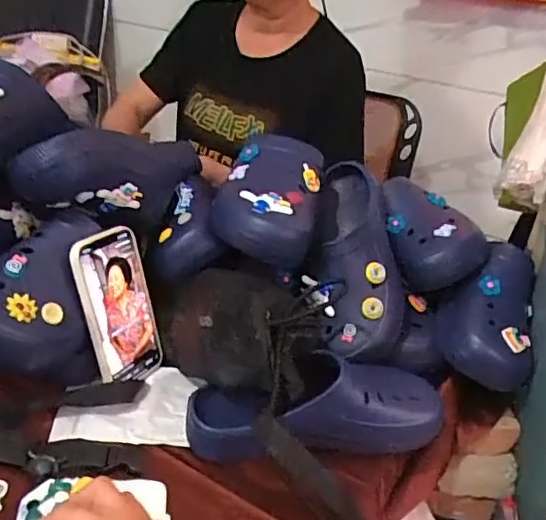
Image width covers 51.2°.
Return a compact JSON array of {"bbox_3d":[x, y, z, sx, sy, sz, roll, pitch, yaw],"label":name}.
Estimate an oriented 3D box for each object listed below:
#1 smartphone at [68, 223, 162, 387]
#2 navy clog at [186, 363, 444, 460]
[{"bbox_3d":[-0.159,0.049,0.596,0.008,0.161,0.086,1,16,33],"label":"smartphone"},{"bbox_3d":[0.049,0.146,0.570,0.262,0.080,0.086,0,29,-14],"label":"navy clog"}]

